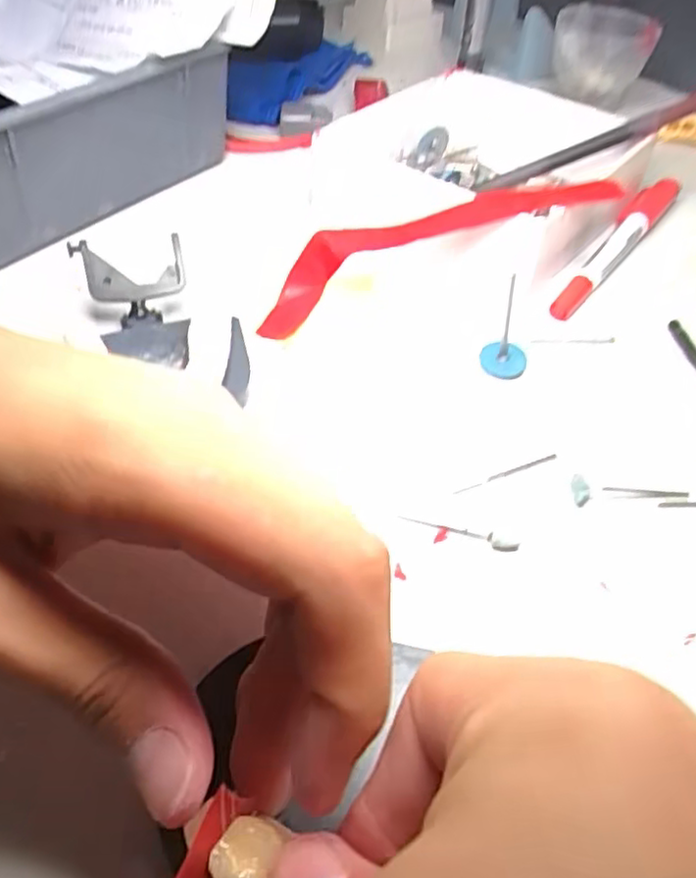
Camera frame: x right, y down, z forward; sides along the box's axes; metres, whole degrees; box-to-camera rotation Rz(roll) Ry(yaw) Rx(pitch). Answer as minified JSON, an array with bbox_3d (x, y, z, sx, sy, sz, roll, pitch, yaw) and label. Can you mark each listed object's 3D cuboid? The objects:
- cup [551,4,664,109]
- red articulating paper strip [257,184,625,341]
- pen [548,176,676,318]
[{"bbox_3d":[0.167,-0.256,0.448,0.062,0.045,0.060,15,48,12],"label":"cup"},{"bbox_3d":[0.037,-0.084,0.284,0.161,0.029,0.022,-18,48,0],"label":"red articulating paper strip"},{"bbox_3d":[0.130,-0.096,0.324,0.014,0.017,0.135,29,52,22],"label":"pen"}]

